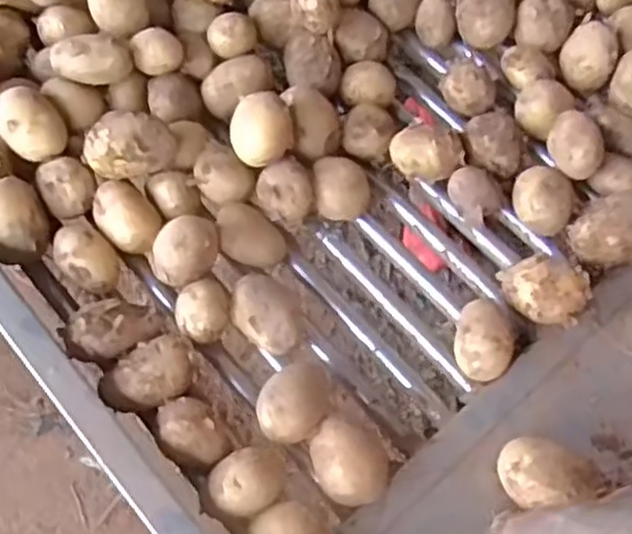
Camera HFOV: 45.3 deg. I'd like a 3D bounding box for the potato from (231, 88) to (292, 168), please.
[{"bbox_3d":[-0.045,-0.113,0.629,0.050,0.046,0.047,-1,62,2],"label":"potato"}]

